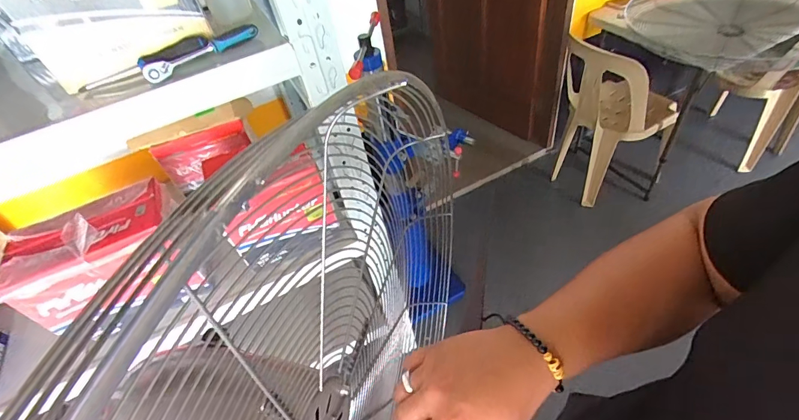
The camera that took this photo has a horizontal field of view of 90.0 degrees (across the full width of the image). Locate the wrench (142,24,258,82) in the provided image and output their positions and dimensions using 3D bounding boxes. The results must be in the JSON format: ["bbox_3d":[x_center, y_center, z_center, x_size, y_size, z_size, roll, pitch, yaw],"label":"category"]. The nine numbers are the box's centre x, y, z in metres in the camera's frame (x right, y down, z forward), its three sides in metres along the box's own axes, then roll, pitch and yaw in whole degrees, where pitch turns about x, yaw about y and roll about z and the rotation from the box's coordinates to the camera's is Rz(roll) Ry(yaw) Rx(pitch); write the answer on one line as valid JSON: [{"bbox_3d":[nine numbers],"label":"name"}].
[{"bbox_3d":[-0.317,-0.255,0.644,0.188,0.030,0.026,-36,50,-22],"label":"wrench"}]

